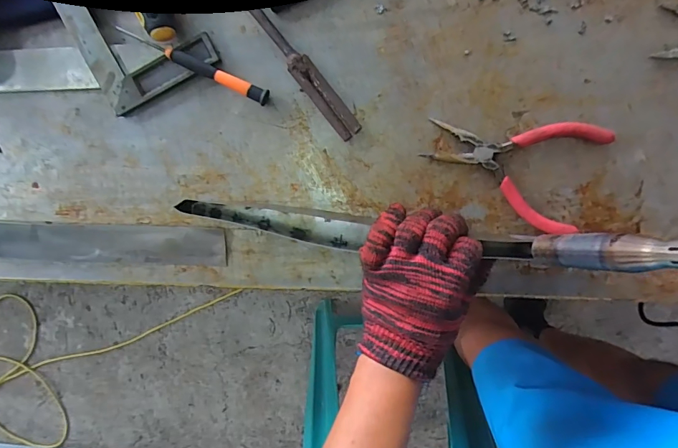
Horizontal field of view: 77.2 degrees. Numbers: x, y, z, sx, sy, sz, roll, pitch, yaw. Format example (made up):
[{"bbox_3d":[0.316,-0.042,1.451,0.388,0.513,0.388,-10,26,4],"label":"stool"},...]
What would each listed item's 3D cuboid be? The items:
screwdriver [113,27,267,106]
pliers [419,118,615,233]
[{"bbox_3d":[-0.128,-0.142,0.382,0.138,0.020,0.012,26,98,2],"label":"screwdriver"},{"bbox_3d":[0.148,-0.052,0.370,0.143,0.012,0.091,16,98,4],"label":"pliers"}]

